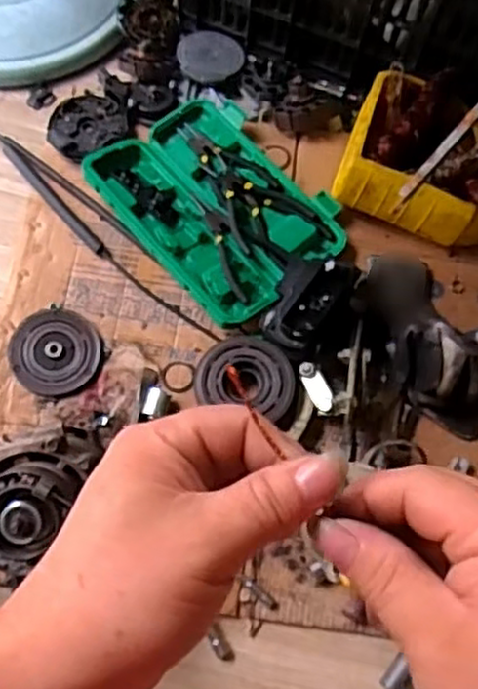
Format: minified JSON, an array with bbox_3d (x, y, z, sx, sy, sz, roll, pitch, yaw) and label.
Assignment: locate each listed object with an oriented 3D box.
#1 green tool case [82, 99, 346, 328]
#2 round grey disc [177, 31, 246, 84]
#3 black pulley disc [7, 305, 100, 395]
[{"bbox_3d":[-0.026,-0.180,0.924,0.225,0.037,0.300,-38,75,-16],"label":"green tool case"},{"bbox_3d":[-0.040,-0.416,1.028,0.092,0.011,0.105,-5,69,-5],"label":"round grey disc"},{"bbox_3d":[-0.219,0.006,0.854,0.102,0.010,0.106,1,69,-3],"label":"black pulley disc"}]

